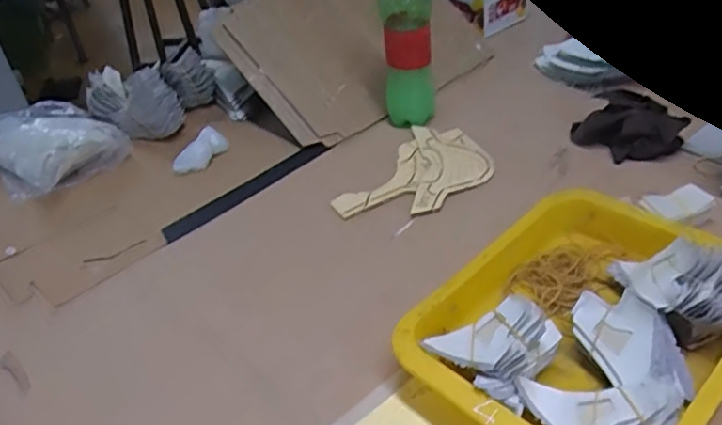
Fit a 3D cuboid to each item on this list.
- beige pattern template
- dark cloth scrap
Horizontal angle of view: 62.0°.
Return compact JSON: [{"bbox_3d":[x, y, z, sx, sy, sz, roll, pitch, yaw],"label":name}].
[{"bbox_3d":[0.068,-0.040,0.652,0.114,0.006,0.183,20,46,30],"label":"beige pattern template"},{"bbox_3d":[0.292,-0.096,0.656,0.091,0.042,0.088,-17,39,-11],"label":"dark cloth scrap"}]

